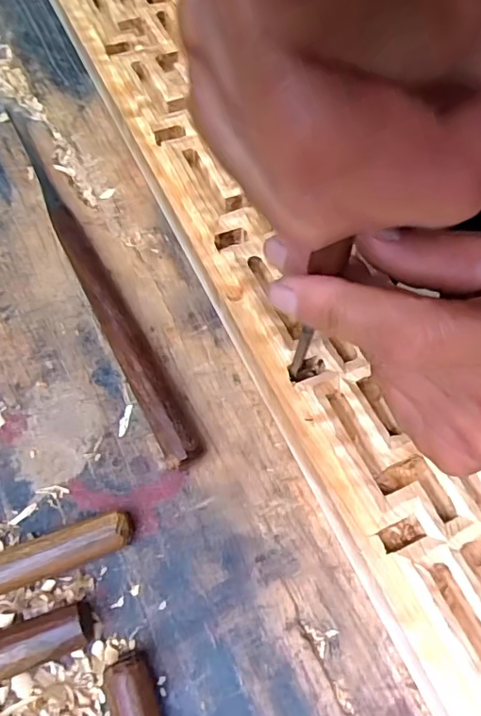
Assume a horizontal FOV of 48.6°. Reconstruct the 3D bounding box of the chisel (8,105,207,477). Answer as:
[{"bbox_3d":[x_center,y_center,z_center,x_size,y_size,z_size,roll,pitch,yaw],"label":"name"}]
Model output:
[{"bbox_3d":[-0.084,-0.049,0.288,0.017,0.020,0.248,-26,68,-15],"label":"chisel"}]

